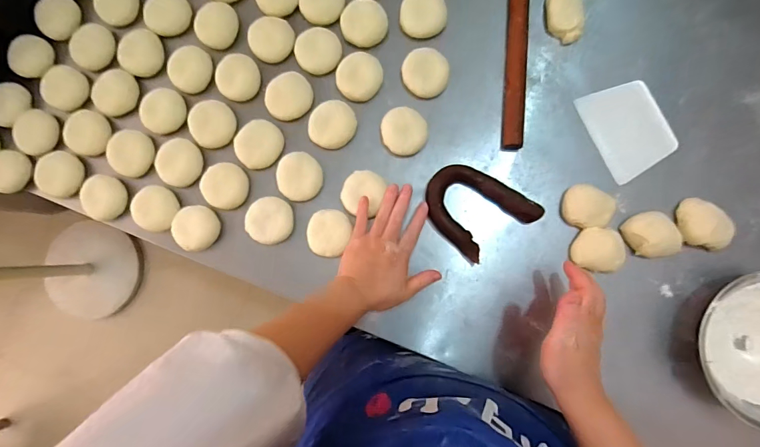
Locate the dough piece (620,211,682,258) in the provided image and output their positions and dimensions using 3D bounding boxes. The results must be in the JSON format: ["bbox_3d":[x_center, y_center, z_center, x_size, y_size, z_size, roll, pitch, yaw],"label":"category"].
[{"bbox_3d":[0.357,0.017,0.512,0.054,0.030,0.061,-31,83,1],"label":"dough piece"}]

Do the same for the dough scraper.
[{"bbox_3d":[0.344,-0.133,0.538,0.094,0.007,0.126,-25,85,7],"label":"dough scraper"}]

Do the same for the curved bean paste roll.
[{"bbox_3d":[0.132,-0.022,0.540,0.138,0.025,0.113,43,89,7],"label":"curved bean paste roll"}]

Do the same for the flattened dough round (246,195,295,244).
[{"bbox_3d":[-0.159,-0.004,0.558,0.065,0.027,0.064,0,84,5],"label":"flattened dough round"}]

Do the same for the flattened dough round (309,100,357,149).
[{"bbox_3d":[-0.068,-0.142,0.563,0.067,0.029,0.060,-27,83,2],"label":"flattened dough round"}]

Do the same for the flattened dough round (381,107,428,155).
[{"bbox_3d":[0.035,-0.131,0.557,0.063,0.029,0.065,0,84,5],"label":"flattened dough round"}]

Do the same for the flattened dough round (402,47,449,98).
[{"bbox_3d":[0.065,-0.216,0.564,0.063,0.027,0.064,0,84,5],"label":"flattened dough round"}]

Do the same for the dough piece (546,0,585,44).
[{"bbox_3d":[0.260,-0.300,0.554,0.046,0.027,0.080,-4,84,4],"label":"dough piece"}]

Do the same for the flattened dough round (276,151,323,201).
[{"bbox_3d":[-0.115,-0.067,0.563,0.062,0.029,0.064,0,84,5],"label":"flattened dough round"}]

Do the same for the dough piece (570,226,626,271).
[{"bbox_3d":[0.288,0.035,0.514,0.057,0.033,0.054,0,84,5],"label":"dough piece"}]

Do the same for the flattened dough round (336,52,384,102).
[{"bbox_3d":[-0.029,-0.212,0.568,0.065,0.033,0.061,0,84,5],"label":"flattened dough round"}]

